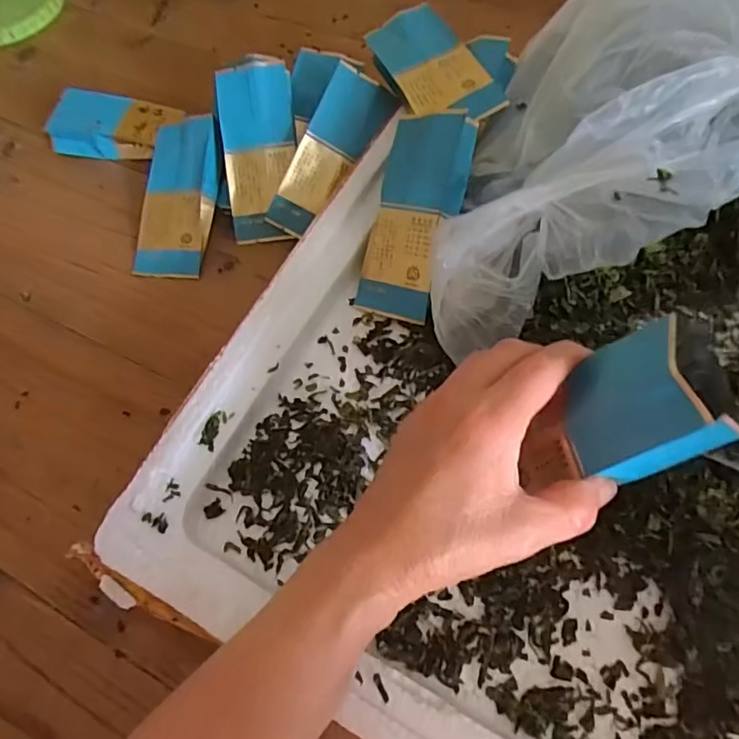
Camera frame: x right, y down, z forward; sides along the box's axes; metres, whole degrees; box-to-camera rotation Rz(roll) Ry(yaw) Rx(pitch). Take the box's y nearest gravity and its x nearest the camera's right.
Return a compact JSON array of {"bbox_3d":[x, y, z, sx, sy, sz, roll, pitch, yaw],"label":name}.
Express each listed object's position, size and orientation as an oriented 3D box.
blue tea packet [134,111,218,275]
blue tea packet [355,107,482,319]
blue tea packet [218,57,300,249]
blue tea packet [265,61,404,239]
[{"bbox_3d":[-0.148,-0.133,0.426,0.054,0.012,0.127,6,83,6],"label":"blue tea packet"},{"bbox_3d":[0.027,-0.095,0.345,0.052,0.019,0.128,20,106,12],"label":"blue tea packet"},{"bbox_3d":[-0.087,-0.166,0.417,0.057,0.014,0.134,3,97,4],"label":"blue tea packet"},{"bbox_3d":[-0.030,-0.159,0.405,0.048,0.008,0.125,29,93,-15],"label":"blue tea packet"}]

